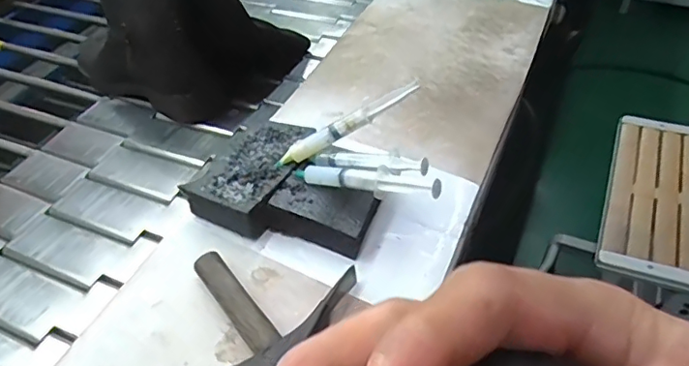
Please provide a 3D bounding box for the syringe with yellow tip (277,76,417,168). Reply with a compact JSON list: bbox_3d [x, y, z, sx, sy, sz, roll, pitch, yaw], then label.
[{"bbox_3d":[0.001,-0.053,0.502,0.147,0.015,0.012,-29,44,14],"label":"syringe with yellow tip"}]

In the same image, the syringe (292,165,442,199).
[{"bbox_3d":[0.015,-0.003,0.467,0.145,0.014,0.022,7,42,35],"label":"syringe"}]

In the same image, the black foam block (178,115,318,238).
[{"bbox_3d":[-0.087,-0.011,0.535,0.082,0.034,0.128,15,47,16],"label":"black foam block"}]

